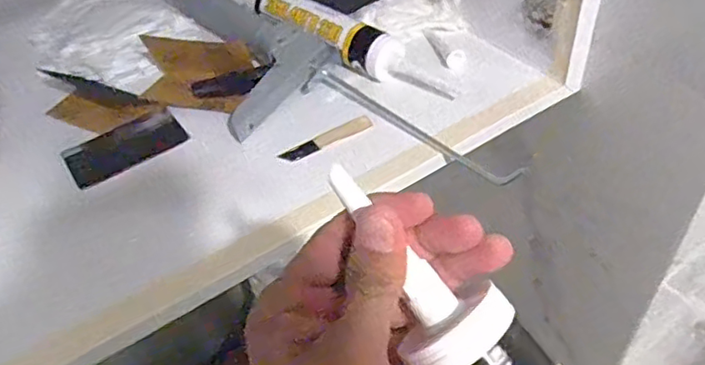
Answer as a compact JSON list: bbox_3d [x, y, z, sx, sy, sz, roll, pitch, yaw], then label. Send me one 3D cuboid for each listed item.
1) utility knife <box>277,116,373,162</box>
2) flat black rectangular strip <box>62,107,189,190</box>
[{"bbox_3d":[-0.025,-0.044,0.598,0.097,0.009,0.016,-25,48,-19],"label":"utility knife"},{"bbox_3d":[-0.231,-0.038,0.615,0.115,0.008,0.066,-32,51,-25],"label":"flat black rectangular strip"}]

